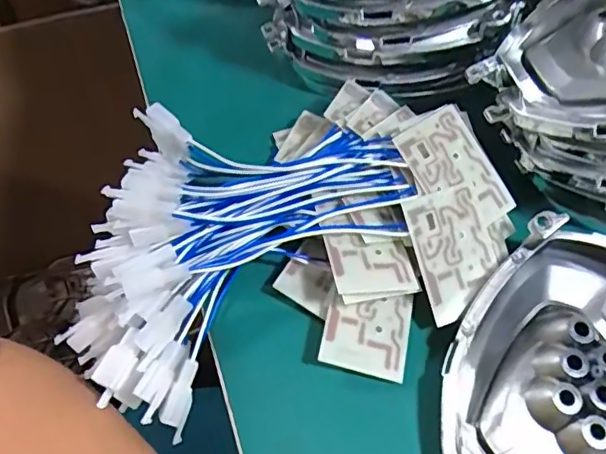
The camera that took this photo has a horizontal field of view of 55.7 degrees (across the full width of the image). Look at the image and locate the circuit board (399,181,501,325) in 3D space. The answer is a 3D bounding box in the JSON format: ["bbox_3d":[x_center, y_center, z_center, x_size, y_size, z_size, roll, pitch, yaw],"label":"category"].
[{"bbox_3d":[0.072,0.012,0.272,0.039,0.004,0.059,-17,92,-16],"label":"circuit board"}]

